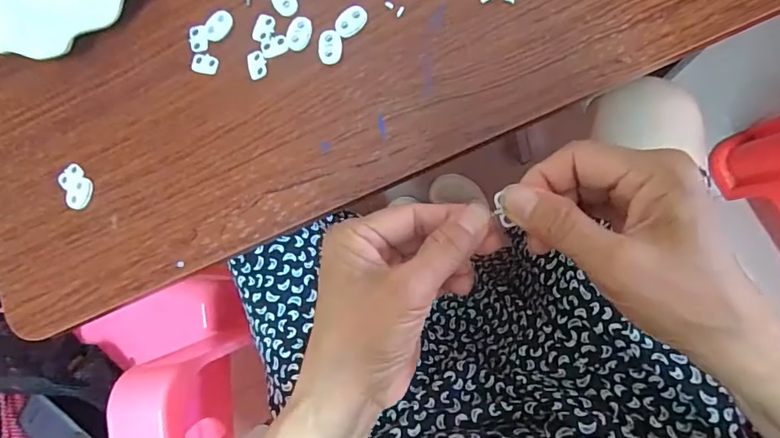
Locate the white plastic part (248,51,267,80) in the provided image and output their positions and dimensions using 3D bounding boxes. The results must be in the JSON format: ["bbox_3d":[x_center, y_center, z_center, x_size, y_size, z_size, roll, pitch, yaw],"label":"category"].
[{"bbox_3d":[-0.092,-0.106,0.329,0.012,0.004,0.020,-7,85,7],"label":"white plastic part"}]

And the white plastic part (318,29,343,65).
[{"bbox_3d":[-0.040,-0.115,0.318,0.015,0.004,0.022,-4,86,7],"label":"white plastic part"}]

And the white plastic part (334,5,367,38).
[{"bbox_3d":[-0.026,-0.132,0.317,0.023,0.007,0.015,-45,82,3],"label":"white plastic part"}]

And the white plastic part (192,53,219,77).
[{"bbox_3d":[-0.131,-0.110,0.337,0.019,0.004,0.014,14,88,8],"label":"white plastic part"}]

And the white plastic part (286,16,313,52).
[{"bbox_3d":[-0.062,-0.126,0.323,0.017,0.004,0.023,20,89,8],"label":"white plastic part"}]

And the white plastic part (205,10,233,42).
[{"bbox_3d":[-0.121,-0.137,0.335,0.022,0.006,0.016,-38,82,3],"label":"white plastic part"}]

